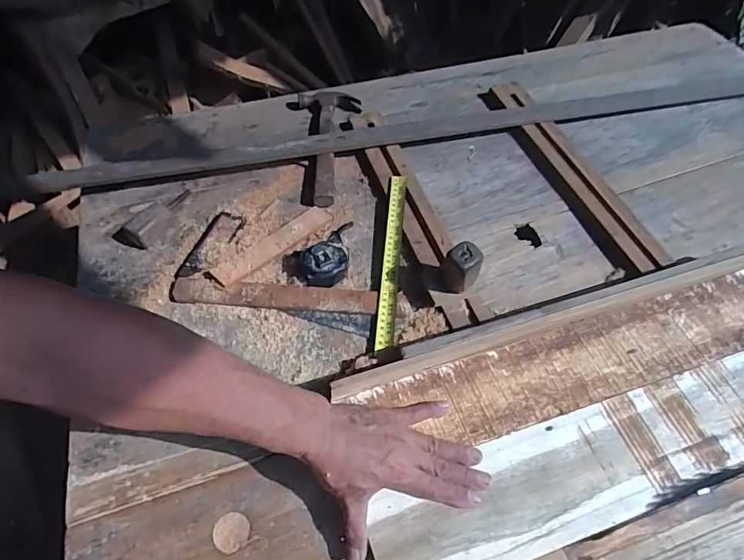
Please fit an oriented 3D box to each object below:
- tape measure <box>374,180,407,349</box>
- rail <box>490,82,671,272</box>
[{"bbox_3d":[0.027,-0.035,0.642,0.023,0.005,0.280,10,58,-6],"label":"tape measure"},{"bbox_3d":[0.317,-0.191,0.756,0.059,0.029,0.442,-17,58,-13],"label":"rail"}]

